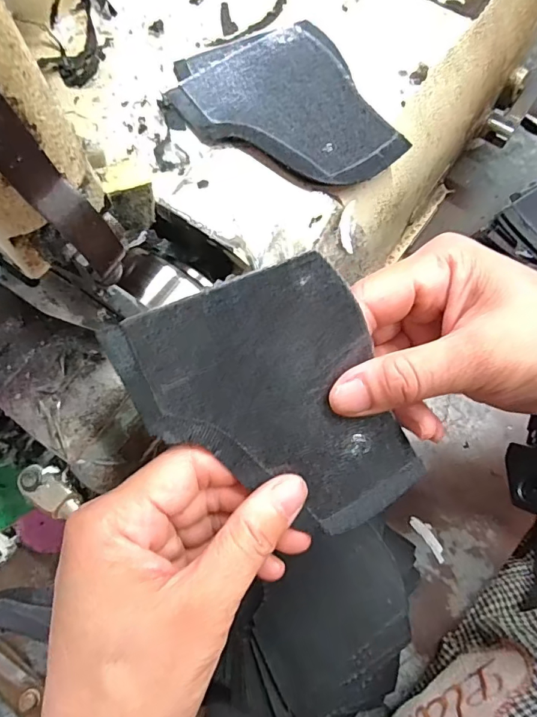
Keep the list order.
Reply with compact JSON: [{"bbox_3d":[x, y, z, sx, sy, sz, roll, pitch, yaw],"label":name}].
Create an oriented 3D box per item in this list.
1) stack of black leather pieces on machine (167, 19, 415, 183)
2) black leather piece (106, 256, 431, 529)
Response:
[{"bbox_3d":[0.013,-0.149,0.255,0.133,0.007,0.093,24,74,7],"label":"stack of black leather pieces on machine"},{"bbox_3d":[0.004,0.022,0.174,0.088,0.005,0.111,-27,103,-4],"label":"black leather piece"}]

